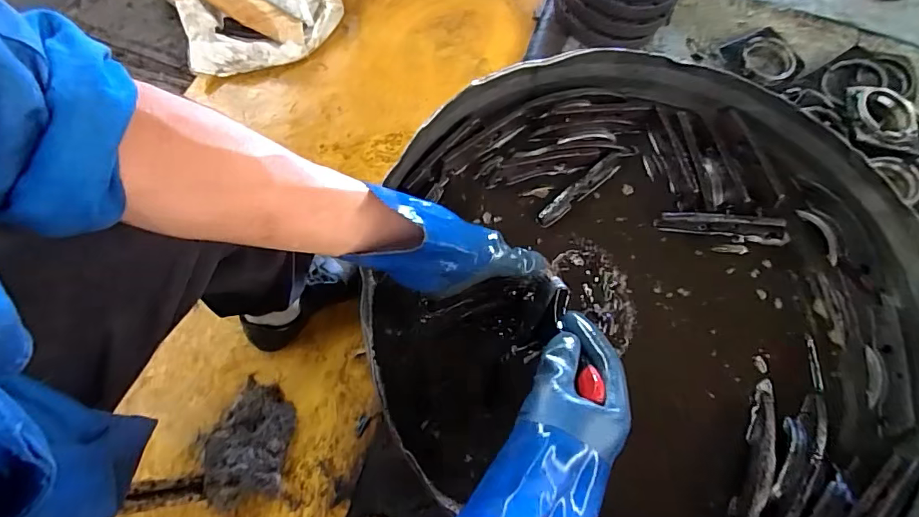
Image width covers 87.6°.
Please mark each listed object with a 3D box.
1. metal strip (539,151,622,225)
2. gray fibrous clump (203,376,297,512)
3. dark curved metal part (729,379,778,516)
[{"bbox_3d":[0.148,-0.085,0.580,0.138,0.008,0.024,-37,108,-16],"label":"metal strip"},{"bbox_3d":[-0.341,0.293,0.779,0.119,0.074,0.197,0,66,-1],"label":"gray fibrous clump"},{"bbox_3d":[0.281,0.193,0.446,0.026,0.034,0.167,26,67,8],"label":"dark curved metal part"}]

